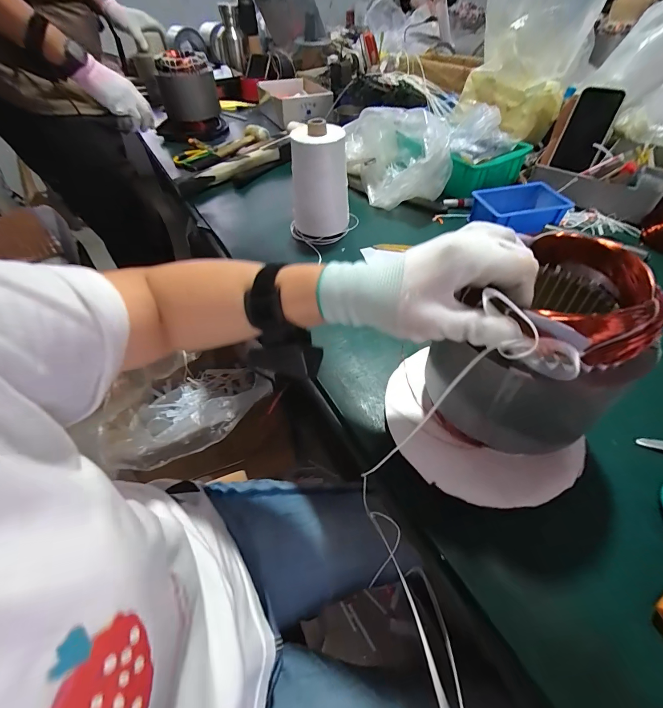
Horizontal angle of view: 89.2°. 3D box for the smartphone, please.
[{"bbox_3d":[0.470,-0.411,0.622,0.068,0.131,0.015,29,24,30],"label":"smartphone"}]

